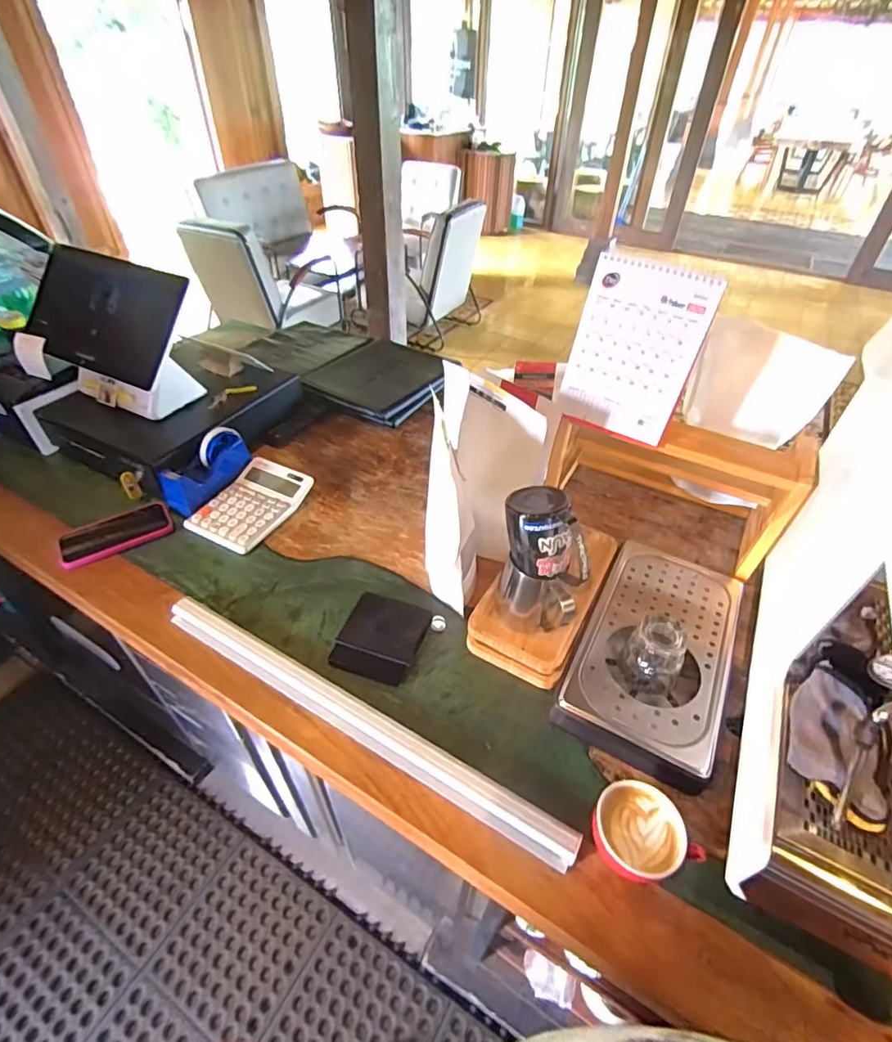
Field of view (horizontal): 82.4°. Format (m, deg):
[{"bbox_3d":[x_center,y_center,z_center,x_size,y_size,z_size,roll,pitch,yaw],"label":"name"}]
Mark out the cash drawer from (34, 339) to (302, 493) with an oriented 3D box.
[{"bbox_3d":[-0.535,-0.222,1.038,0.360,0.101,0.374,25,47,22],"label":"cash drawer"}]

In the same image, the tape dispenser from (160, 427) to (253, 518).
[{"bbox_3d":[-0.423,-0.092,0.895,0.058,0.075,0.171,23,61,19],"label":"tape dispenser"}]

